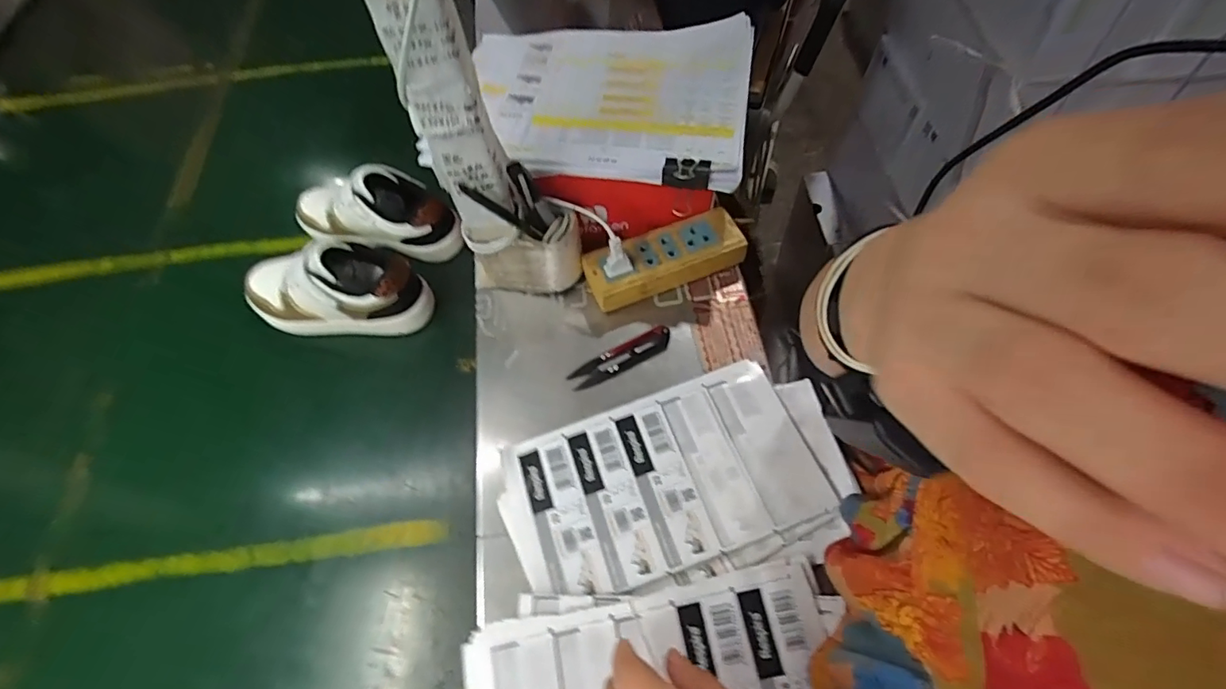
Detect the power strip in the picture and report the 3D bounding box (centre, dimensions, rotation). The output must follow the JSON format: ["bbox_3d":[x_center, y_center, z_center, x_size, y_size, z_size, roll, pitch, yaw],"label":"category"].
[{"bbox_3d":[0.049,-0.087,0.530,0.156,0.039,0.068,-21,59,-7],"label":"power strip"}]

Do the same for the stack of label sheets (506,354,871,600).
[{"bbox_3d":[0.056,0.111,0.428,0.269,0.021,0.155,-19,62,-7],"label":"stack of label sheets"}]

